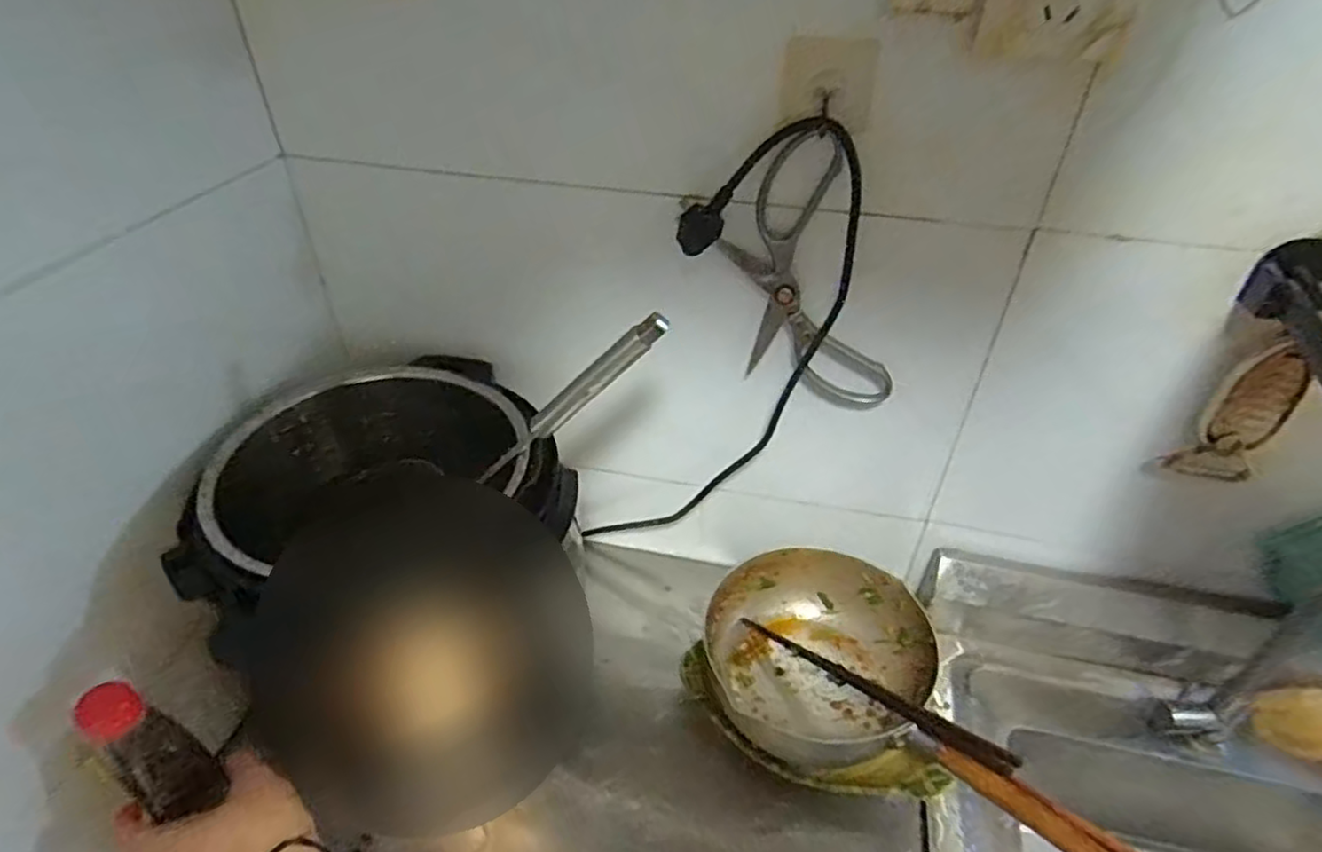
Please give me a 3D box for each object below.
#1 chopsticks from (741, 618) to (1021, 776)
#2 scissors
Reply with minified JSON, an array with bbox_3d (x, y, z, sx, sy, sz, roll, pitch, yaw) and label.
[{"bbox_3d":[0.167,0.217,0.591,0.016,0.019,0.266,-28,26,-31],"label":"chopsticks"},{"bbox_3d":[0.109,-0.104,0.551,0.112,0.231,0.013,-8,33,27],"label":"scissors"}]

